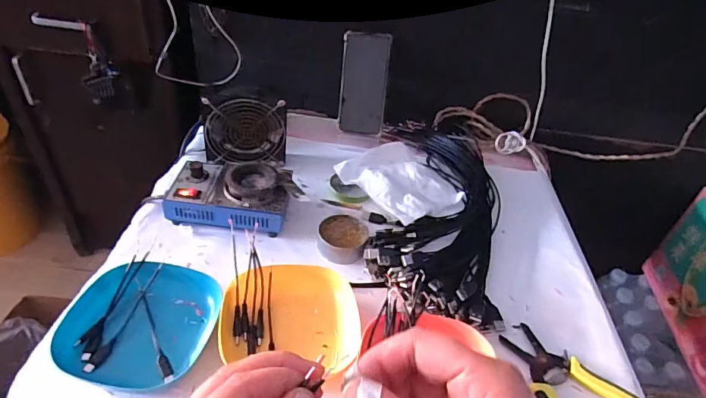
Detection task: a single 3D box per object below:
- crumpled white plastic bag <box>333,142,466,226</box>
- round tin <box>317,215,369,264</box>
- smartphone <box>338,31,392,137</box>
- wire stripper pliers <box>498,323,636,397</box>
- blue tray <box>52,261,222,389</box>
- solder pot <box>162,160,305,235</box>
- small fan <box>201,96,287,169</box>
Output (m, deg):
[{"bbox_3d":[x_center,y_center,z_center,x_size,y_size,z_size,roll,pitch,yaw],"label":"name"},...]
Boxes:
[{"bbox_3d":[0.080,-0.027,0.680,0.163,0.032,0.150,-19,47,-28],"label":"crumpled white plastic bag"},{"bbox_3d":[-0.013,0.052,0.577,0.062,0.026,0.063,5,41,-4],"label":"round tin"},{"bbox_3d":[0.018,-0.192,0.756,0.083,0.163,0.009,11,18,18],"label":"smartphone"},{"bbox_3d":[0.235,0.195,0.458,0.116,0.012,0.159,-8,43,-17],"label":"wire stripper pliers"},{"bbox_3d":[-0.213,0.123,0.456,0.133,0.028,0.126,10,41,2],"label":"blue tray"},{"bbox_3d":[-0.158,-0.007,0.602,0.160,0.060,0.106,6,41,-2],"label":"solder pot"},{"bbox_3d":[-0.161,-0.103,0.677,0.119,0.110,0.045,-1,41,-10],"label":"small fan"}]

